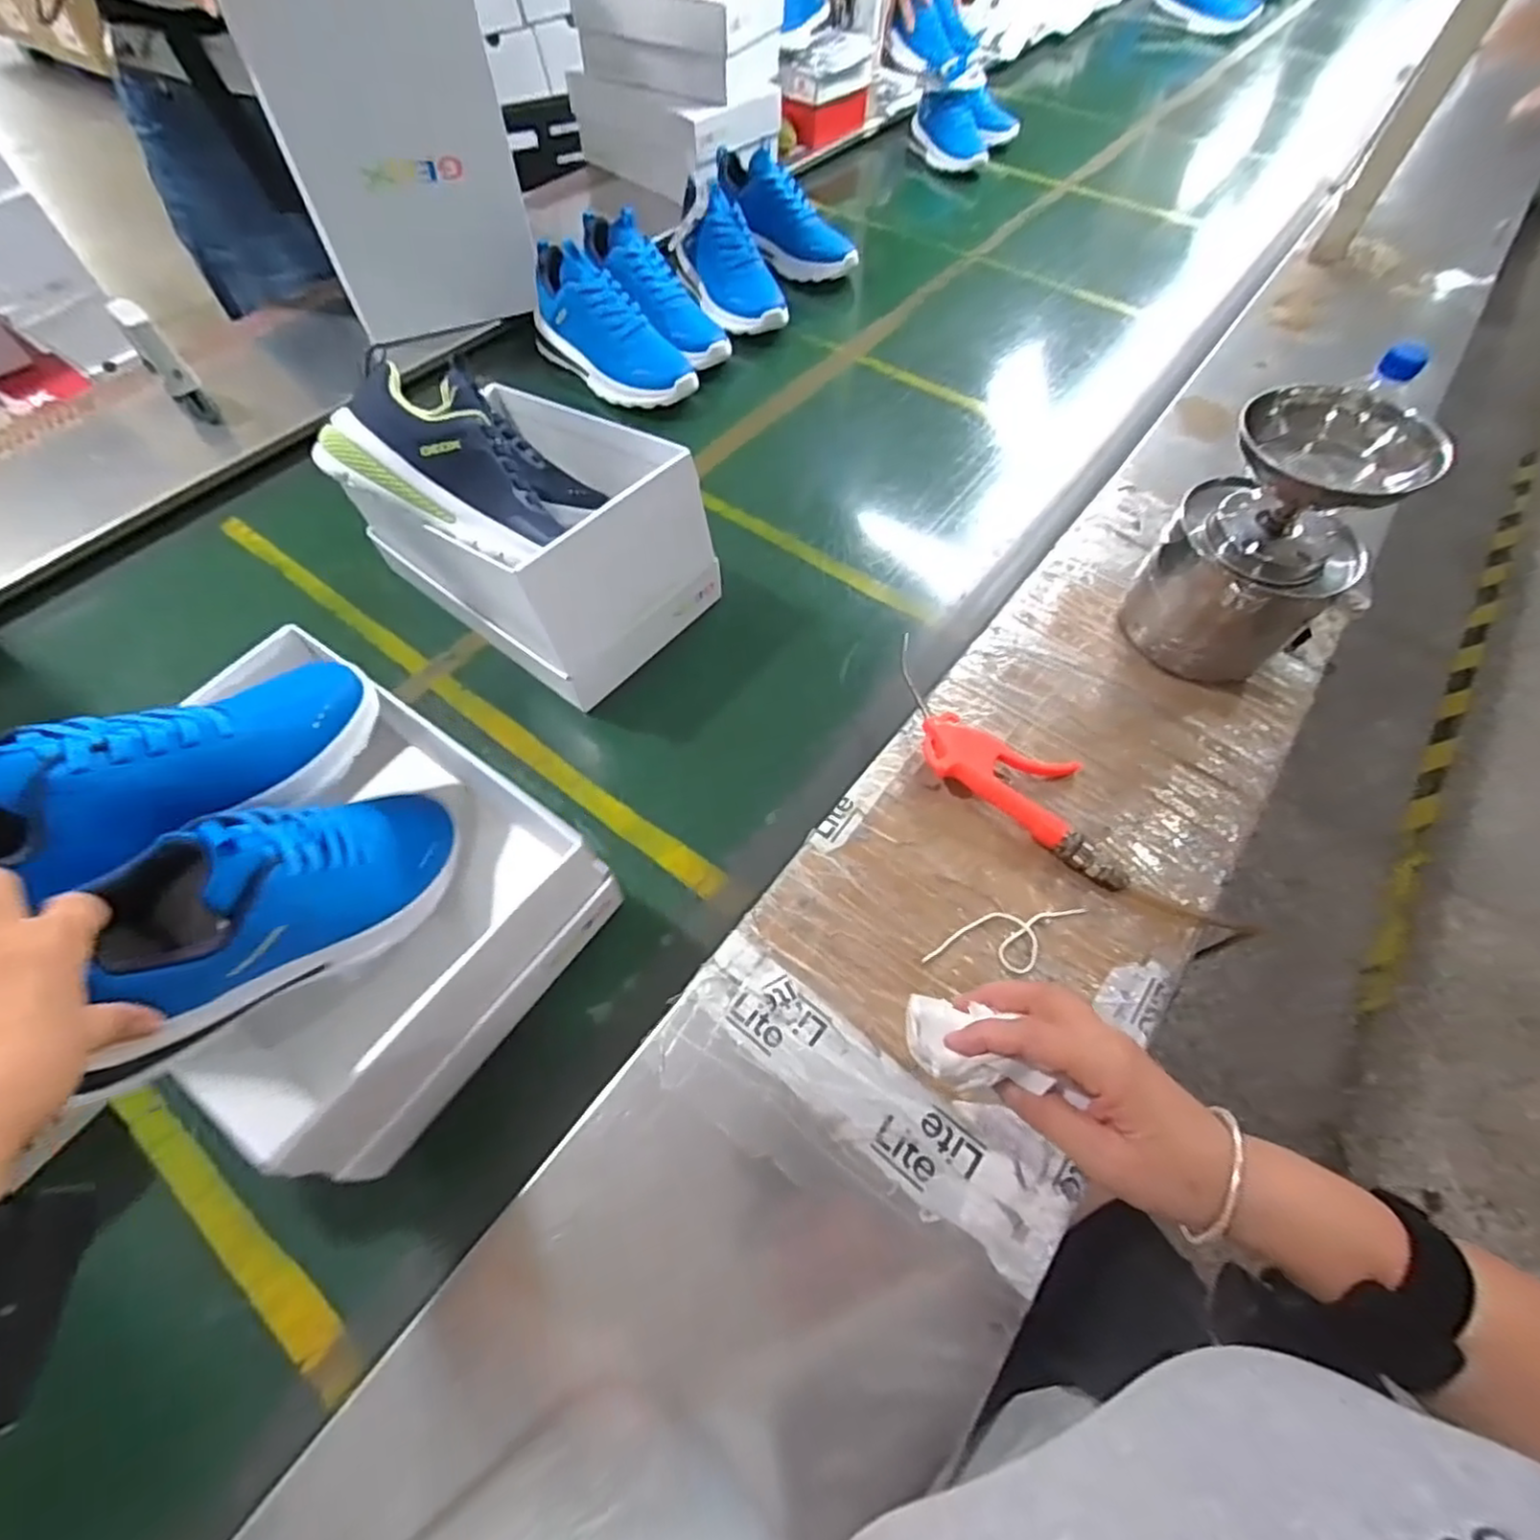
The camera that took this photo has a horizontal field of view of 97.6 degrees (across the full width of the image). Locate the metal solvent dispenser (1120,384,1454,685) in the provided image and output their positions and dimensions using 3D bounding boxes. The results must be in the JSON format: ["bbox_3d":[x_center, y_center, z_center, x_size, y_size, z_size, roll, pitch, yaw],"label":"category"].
[{"bbox_3d":[0.399,-0.176,0.555,0.139,0.210,0.119,37,67,20],"label":"metal solvent dispenser"}]

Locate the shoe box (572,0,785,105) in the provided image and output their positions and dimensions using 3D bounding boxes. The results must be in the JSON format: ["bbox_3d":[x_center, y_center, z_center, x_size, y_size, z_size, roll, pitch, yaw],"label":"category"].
[{"bbox_3d":[-0.138,-1.121,1.017,0.260,0.109,0.186,24,63,14],"label":"shoe box"}]

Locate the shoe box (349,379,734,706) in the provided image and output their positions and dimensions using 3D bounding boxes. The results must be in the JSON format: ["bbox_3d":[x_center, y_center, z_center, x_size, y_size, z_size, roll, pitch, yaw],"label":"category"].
[{"bbox_3d":[-0.214,-0.213,0.619,0.274,0.165,0.212,32,65,18],"label":"shoe box"}]

